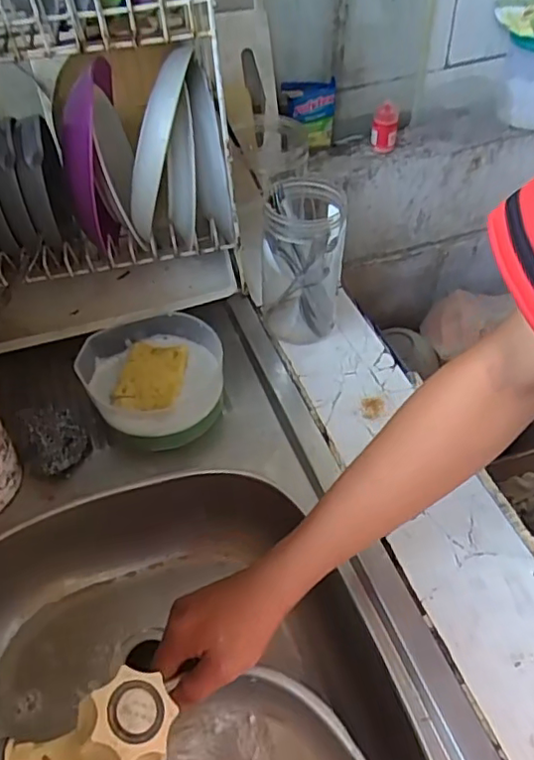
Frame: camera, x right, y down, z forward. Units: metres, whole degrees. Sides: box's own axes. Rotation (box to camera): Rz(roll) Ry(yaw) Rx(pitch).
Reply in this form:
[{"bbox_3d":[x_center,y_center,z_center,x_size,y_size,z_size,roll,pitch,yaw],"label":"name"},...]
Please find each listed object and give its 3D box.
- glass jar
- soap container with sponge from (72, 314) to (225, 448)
[{"bbox_3d":[0.039,-0.133,0.666,0.082,0.169,0.090,0,49,0],"label":"glass jar"},{"bbox_3d":[-0.123,-0.001,0.638,0.150,0.058,0.153,-6,49,-5],"label":"soap container with sponge"}]

